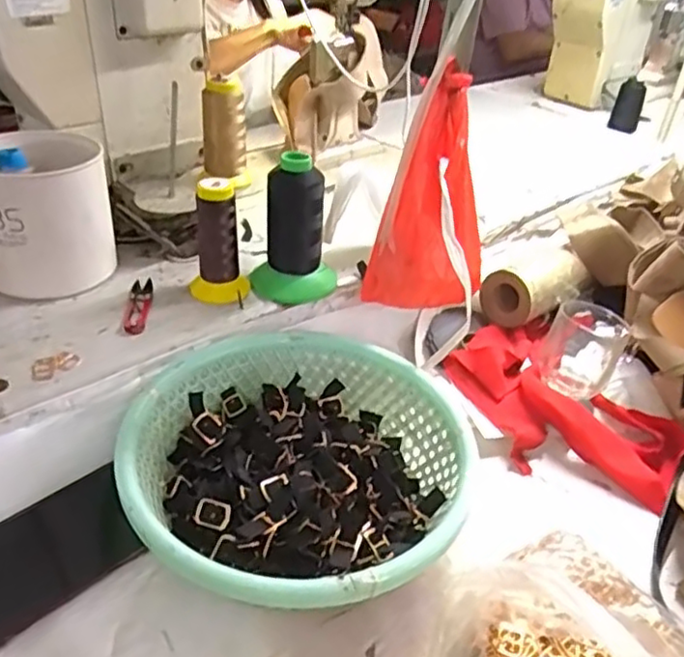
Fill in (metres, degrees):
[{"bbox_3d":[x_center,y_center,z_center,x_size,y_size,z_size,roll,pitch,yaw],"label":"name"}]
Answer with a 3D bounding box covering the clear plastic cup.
[{"bbox_3d":[0.248,0.025,0.686,0.075,0.069,0.061,19,37,19],"label":"clear plastic cup"}]

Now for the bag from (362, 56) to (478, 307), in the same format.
[{"bbox_3d":[0.087,-0.119,0.621,0.082,0.209,0.087,30,42,31],"label":"bag"}]

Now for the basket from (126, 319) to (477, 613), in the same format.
[{"bbox_3d":[-0.037,0.106,0.519,0.248,0.066,0.257,10,35,8],"label":"basket"}]

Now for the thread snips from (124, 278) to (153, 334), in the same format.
[{"bbox_3d":[-0.196,-0.022,0.636,0.022,0.011,0.097,-1,36,-9],"label":"thread snips"}]

